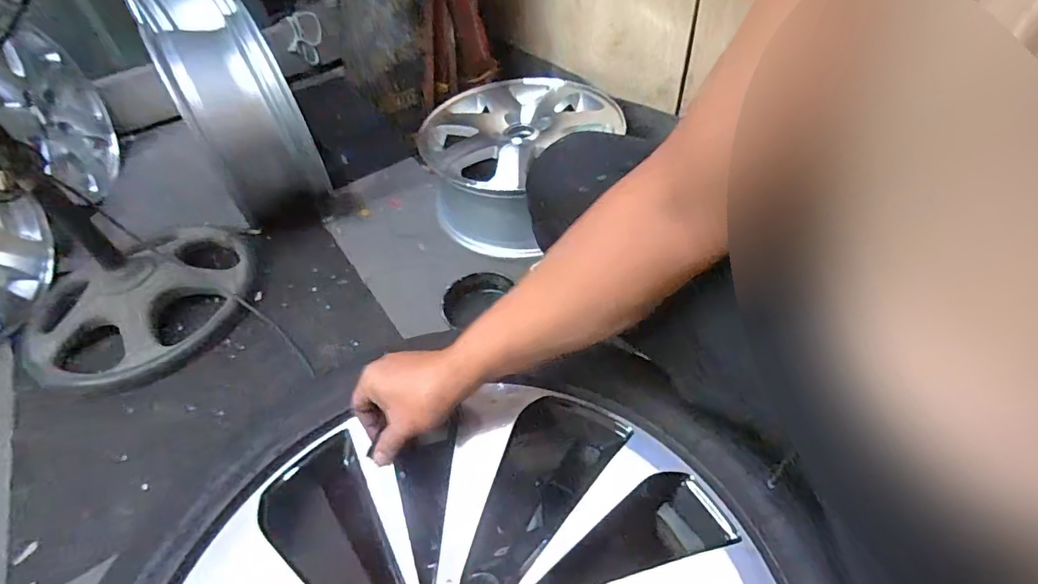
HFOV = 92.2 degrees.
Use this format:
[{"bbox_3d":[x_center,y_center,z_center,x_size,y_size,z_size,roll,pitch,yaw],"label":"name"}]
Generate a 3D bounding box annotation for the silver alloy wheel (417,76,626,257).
[{"bbox_3d":[0.003,-0.280,1.073,0.413,0.172,0.379,-37,56,-25],"label":"silver alloy wheel"}]

